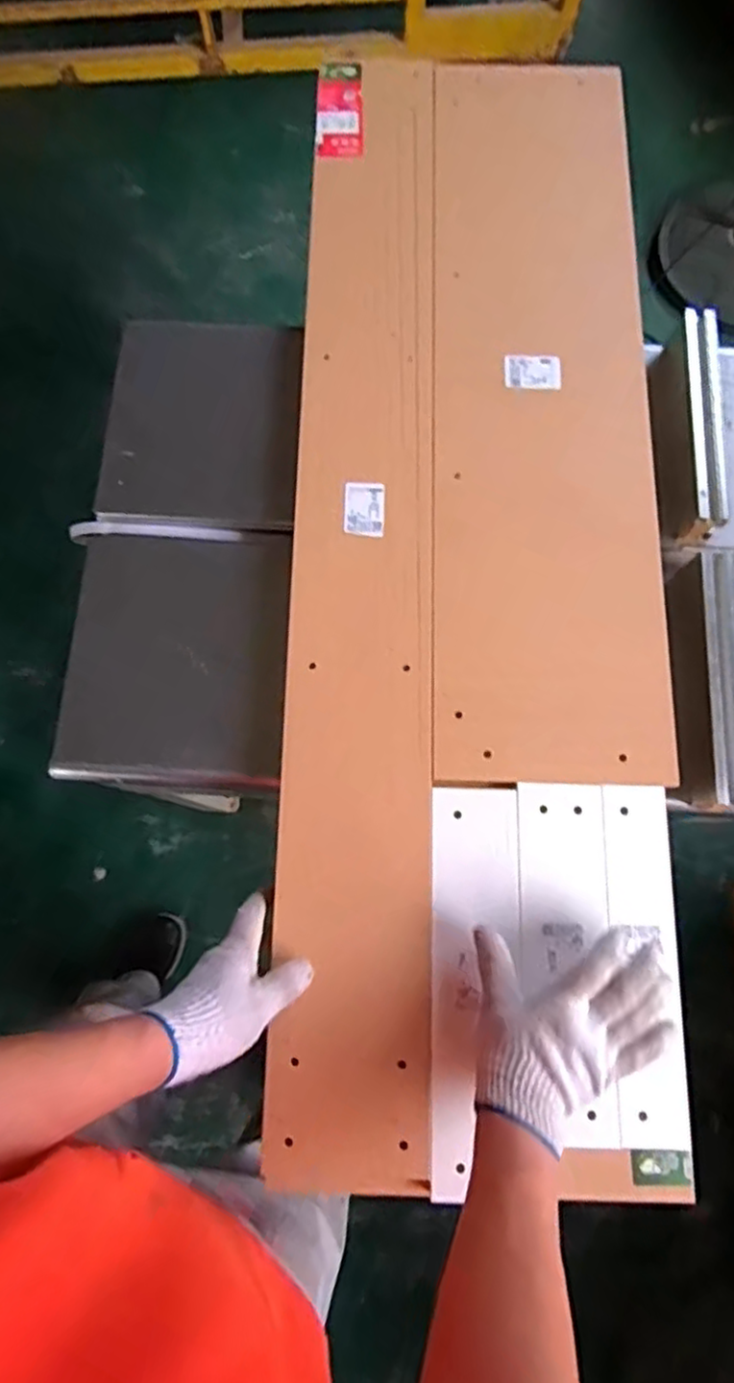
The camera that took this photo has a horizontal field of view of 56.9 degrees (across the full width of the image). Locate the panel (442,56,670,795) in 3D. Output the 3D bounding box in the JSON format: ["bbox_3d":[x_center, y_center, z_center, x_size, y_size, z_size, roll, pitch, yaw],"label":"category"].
[{"bbox_3d":[0.187,-0.330,0.715,0.223,0.011,0.847,1,78,1],"label":"panel"}]

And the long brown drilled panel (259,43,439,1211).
[{"bbox_3d":[-0.002,-0.156,0.681,0.144,0.017,1.140,2,78,2],"label":"long brown drilled panel"}]

